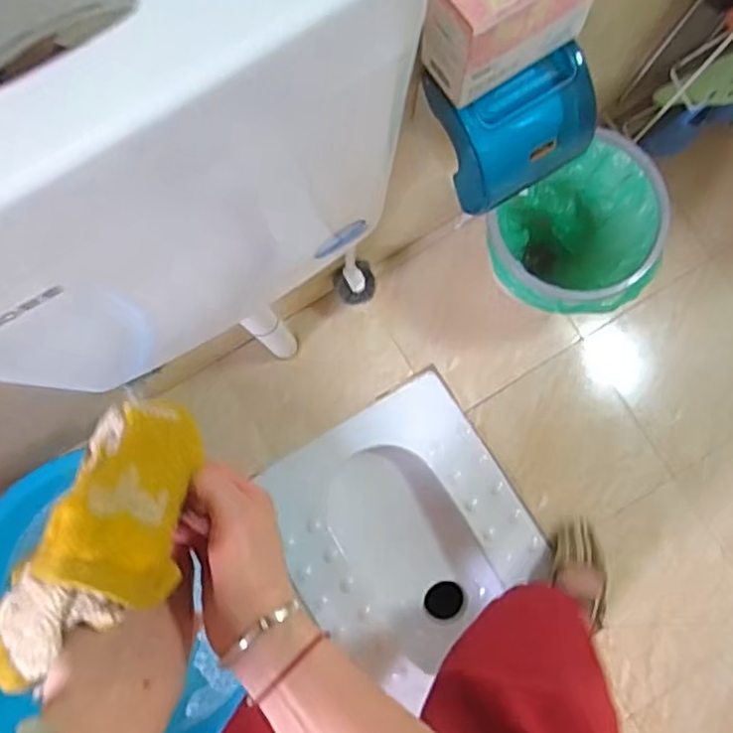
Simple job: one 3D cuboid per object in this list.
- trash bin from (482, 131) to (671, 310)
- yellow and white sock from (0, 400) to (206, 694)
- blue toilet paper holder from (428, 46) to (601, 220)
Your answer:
[{"bbox_3d":[0.327,-0.182,1.083,0.250,0.275,0.223,-37,84,-6],"label":"trash bin"},{"bbox_3d":[-0.143,0.097,0.360,0.080,0.096,0.160,24,86,4],"label":"yellow and white sock"},{"bbox_3d":[0.146,-0.240,0.652,0.147,0.107,0.110,-25,83,-4],"label":"blue toilet paper holder"}]

